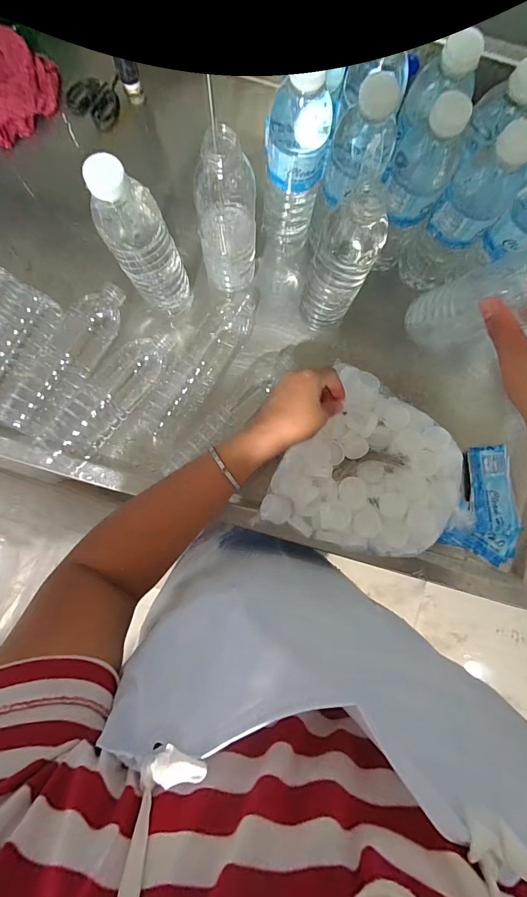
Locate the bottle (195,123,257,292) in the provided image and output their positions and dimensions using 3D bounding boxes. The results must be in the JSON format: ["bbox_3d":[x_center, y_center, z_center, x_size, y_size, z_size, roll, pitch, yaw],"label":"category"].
[{"bbox_3d":[-0.038,-0.247,0.405,0.058,0.209,0.062,1,84,-2],"label":"bottle"}]

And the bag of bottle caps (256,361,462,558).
[{"bbox_3d":[0.133,0.024,0.458,0.204,0.041,0.204,24,83,0],"label":"bag of bottle caps"}]

